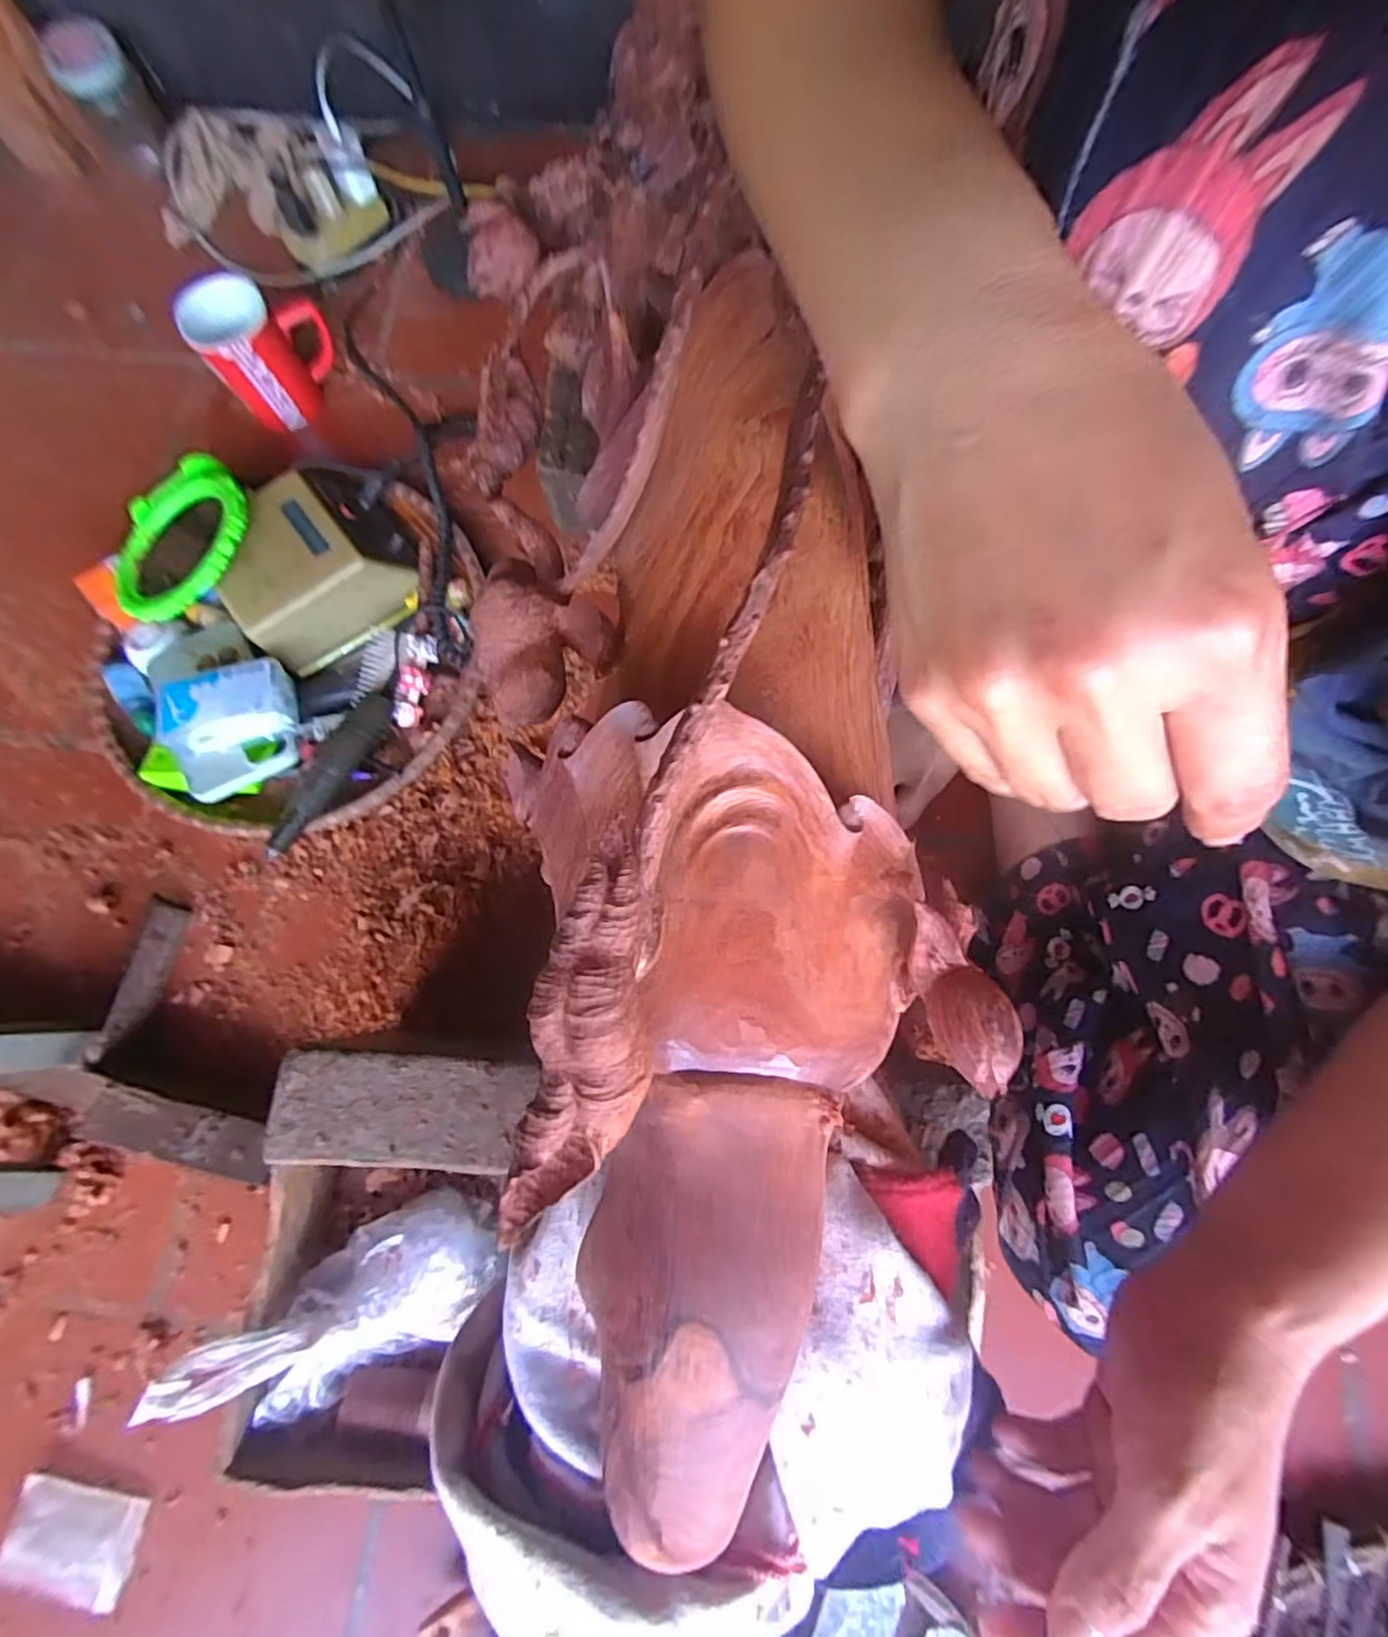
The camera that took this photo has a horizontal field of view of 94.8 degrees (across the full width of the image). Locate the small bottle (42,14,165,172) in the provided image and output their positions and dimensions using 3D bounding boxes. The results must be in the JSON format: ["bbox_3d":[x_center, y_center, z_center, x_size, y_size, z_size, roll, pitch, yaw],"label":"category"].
[{"bbox_3d":[-0.579,-0.714,0.634,0.072,0.077,0.070,-1,79,4],"label":"small bottle"}]

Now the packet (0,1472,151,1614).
[{"bbox_3d":[-0.399,0.463,0.408,0.082,0.007,0.057,12,76,3],"label":"packet"}]

